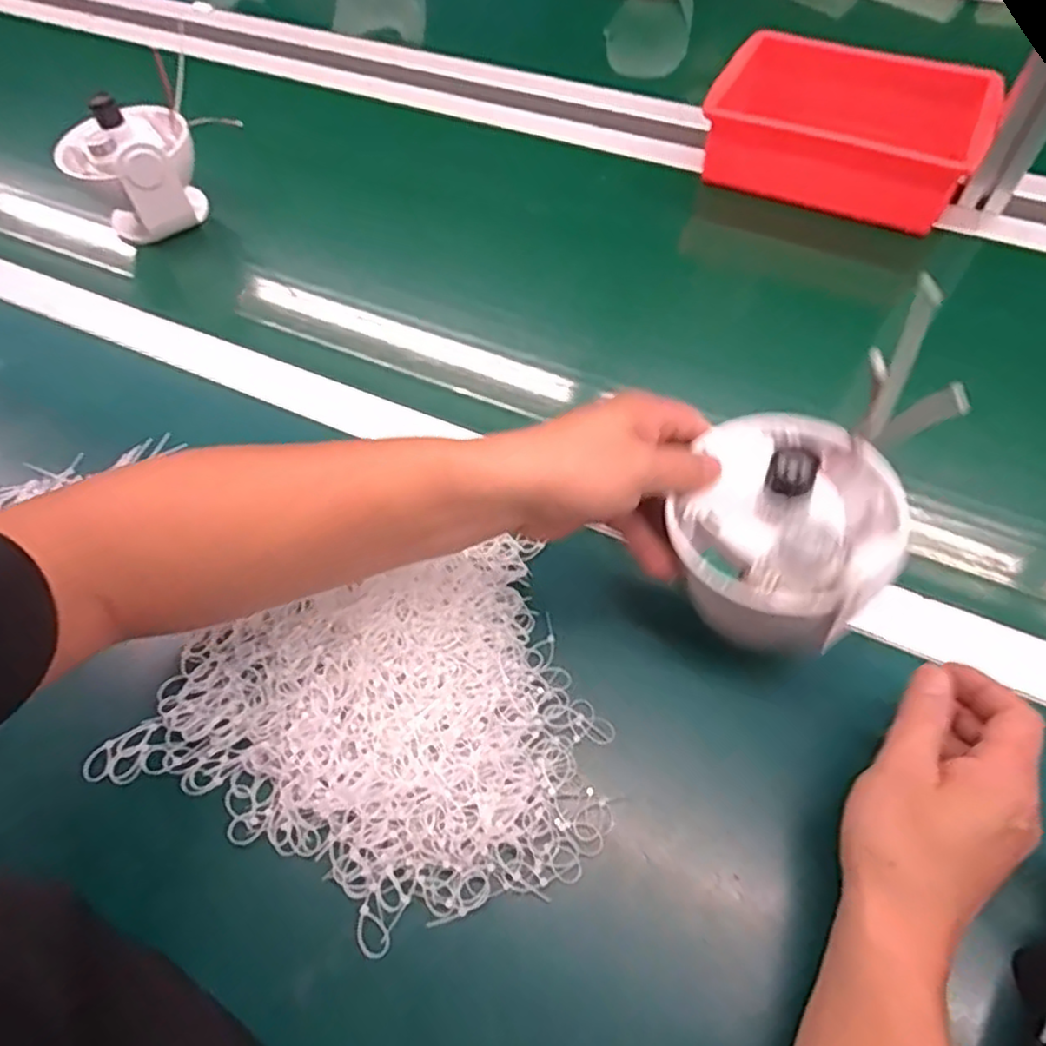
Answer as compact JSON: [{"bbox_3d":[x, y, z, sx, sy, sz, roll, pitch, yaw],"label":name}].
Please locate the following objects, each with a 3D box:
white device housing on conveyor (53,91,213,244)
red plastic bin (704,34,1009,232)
[{"bbox_3d":[-0.363,-0.338,0.649,0.092,0.106,0.107,34,66,21],"label":"white device housing on conveyor"},{"bbox_3d":[0.310,-0.381,0.659,0.236,0.082,0.154,25,64,17],"label":"red plastic bin"}]

